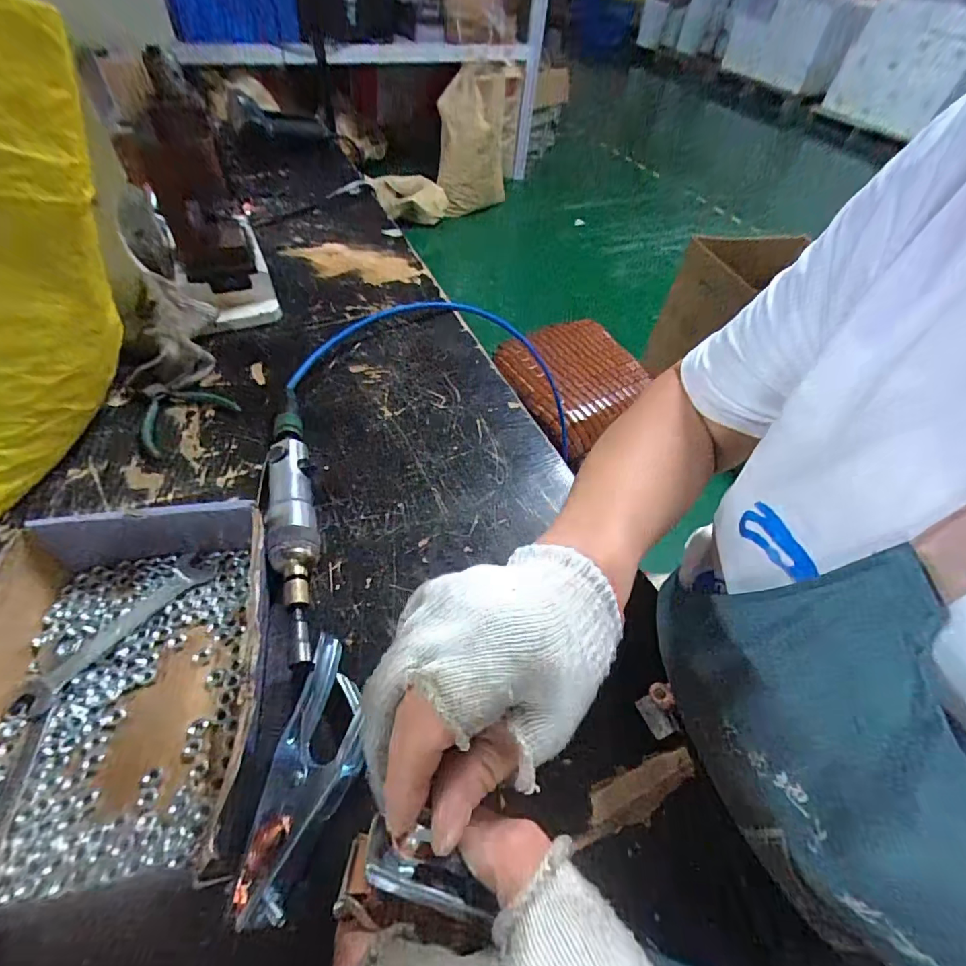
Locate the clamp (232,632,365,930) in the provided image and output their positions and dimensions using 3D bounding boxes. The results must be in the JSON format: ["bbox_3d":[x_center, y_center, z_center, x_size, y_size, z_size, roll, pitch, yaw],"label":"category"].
[{"bbox_3d":[-0.108,0.184,0.320,0.067,0.038,0.169,5,52,-1],"label":"clamp"}]

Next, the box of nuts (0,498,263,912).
[{"bbox_3d":[-0.256,0.135,0.330,0.194,0.062,0.258,-3,52,-7],"label":"box of nuts"}]

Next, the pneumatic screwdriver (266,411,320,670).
[{"bbox_3d":[-0.170,0.032,0.430,0.042,0.041,0.269,-11,54,-13],"label":"pneumatic screwdriver"}]

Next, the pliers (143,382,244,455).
[{"bbox_3d":[-0.337,-0.084,0.522,0.090,0.013,0.098,37,58,22],"label":"pliers"}]

